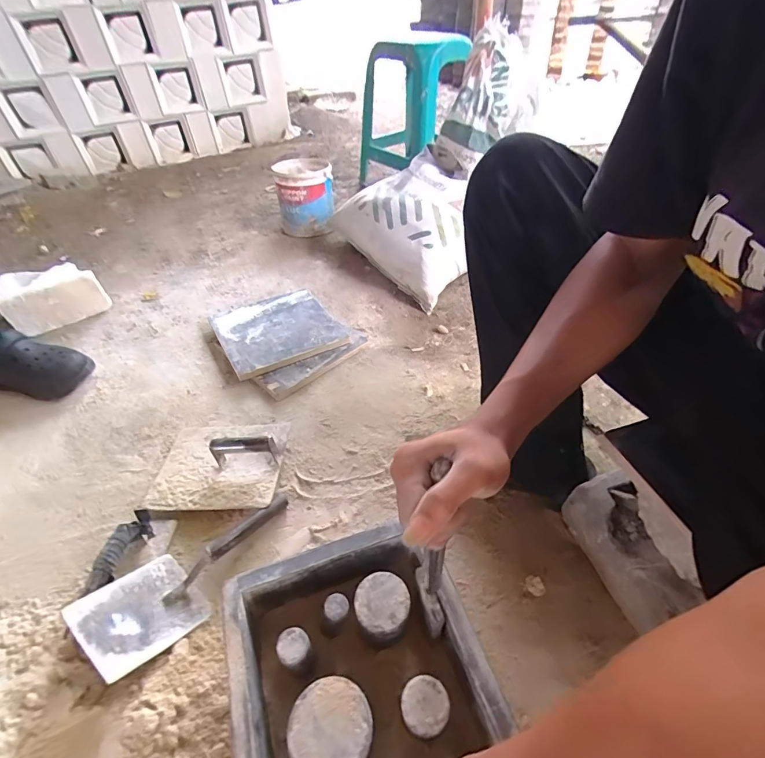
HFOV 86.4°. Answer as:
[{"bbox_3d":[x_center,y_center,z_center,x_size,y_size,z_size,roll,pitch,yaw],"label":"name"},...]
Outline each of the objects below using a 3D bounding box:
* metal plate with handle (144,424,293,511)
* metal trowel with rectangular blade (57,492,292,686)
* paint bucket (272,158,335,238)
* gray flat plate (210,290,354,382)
[{"bbox_3d":[-0.267,0.124,0.671,0.200,0.074,0.170,2,45,0],"label":"metal plate with handle"},{"bbox_3d":[-0.254,0.242,0.549,0.106,0.071,0.266,24,49,22],"label":"metal trowel with rectangular blade"},{"bbox_3d":[-0.248,-0.583,1.323,0.172,0.203,0.189,1,45,-1],"label":"paint bucket"},{"bbox_3d":[-0.239,-0.120,0.935,0.257,0.014,0.259,-20,47,-24],"label":"gray flat plate"}]

